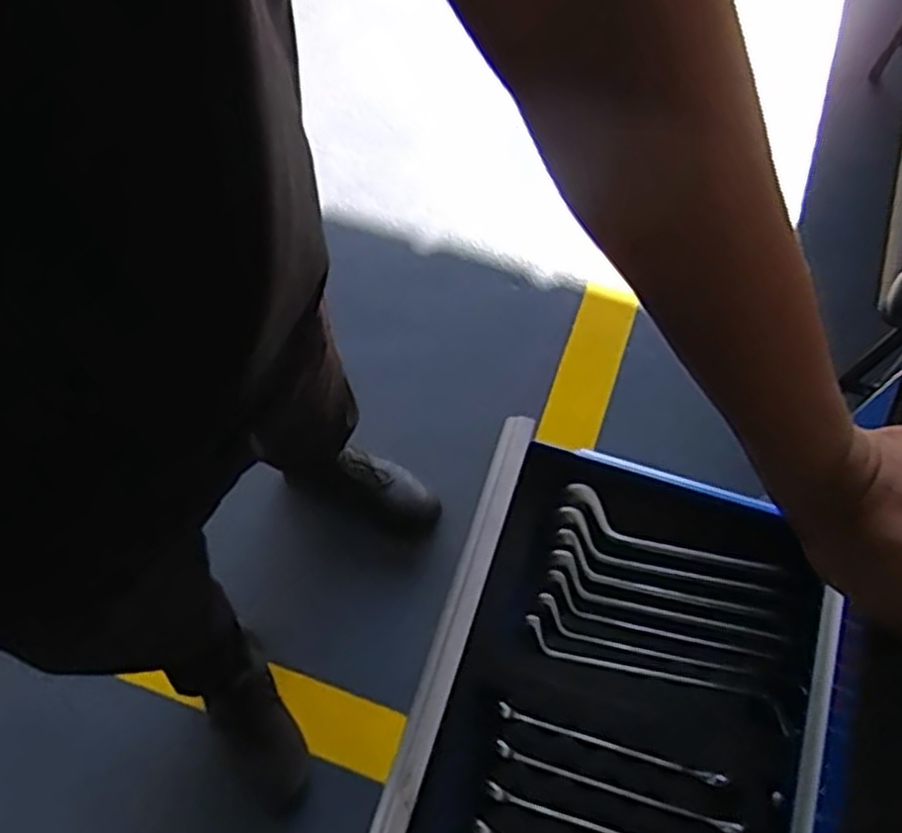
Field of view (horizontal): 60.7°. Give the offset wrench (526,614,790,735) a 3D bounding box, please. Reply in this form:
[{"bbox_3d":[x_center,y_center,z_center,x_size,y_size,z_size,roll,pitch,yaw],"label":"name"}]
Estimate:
[{"bbox_3d":[0.129,0.165,0.494,0.170,0.013,0.022,18,68,6],"label":"offset wrench"}]

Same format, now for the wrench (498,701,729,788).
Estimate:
[{"bbox_3d":[0.098,0.203,0.478,0.140,0.015,0.008,17,68,5],"label":"wrench"}]

